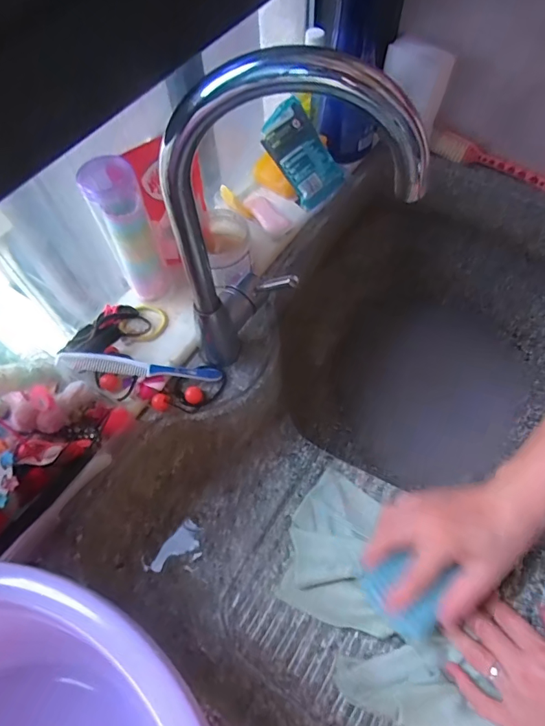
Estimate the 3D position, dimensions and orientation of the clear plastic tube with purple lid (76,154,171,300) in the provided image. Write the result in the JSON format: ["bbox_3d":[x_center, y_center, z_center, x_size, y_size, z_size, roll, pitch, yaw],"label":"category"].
[{"bbox_3d":[-0.165,-0.151,0.514,0.053,0.170,0.055,-15,62,-6],"label":"clear plastic tube with purple lid"}]

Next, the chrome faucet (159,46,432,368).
[{"bbox_3d":[0.010,-0.117,0.407,0.195,0.327,0.076,-2,61,1],"label":"chrome faucet"}]

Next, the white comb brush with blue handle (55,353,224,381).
[{"bbox_3d":[-0.153,0.005,0.520,0.185,0.009,0.019,6,61,-9],"label":"white comb brush with blue handle"}]

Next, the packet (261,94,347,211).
[{"bbox_3d":[0.042,-0.296,0.635,0.075,0.018,0.133,-43,110,-1],"label":"packet"}]

